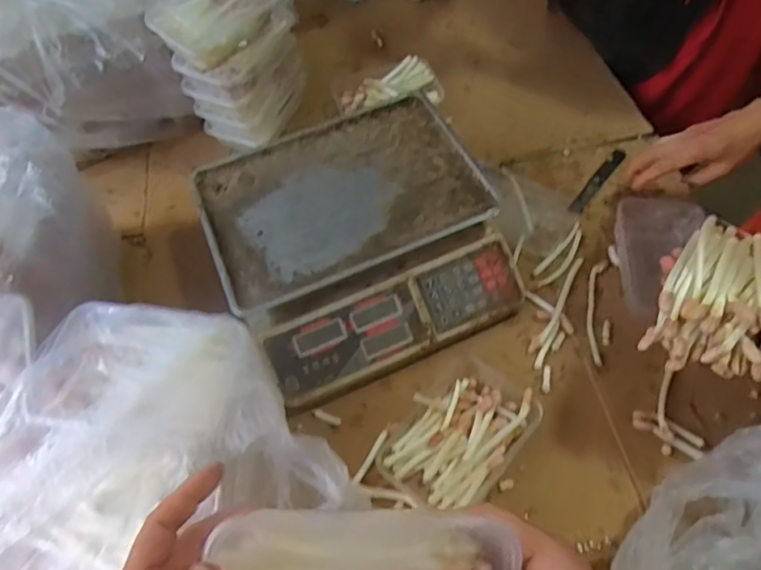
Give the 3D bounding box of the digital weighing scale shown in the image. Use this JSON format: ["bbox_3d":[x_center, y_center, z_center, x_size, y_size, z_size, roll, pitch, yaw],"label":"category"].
[{"bbox_3d":[-0.031,-0.054,0.675,0.330,0.106,0.310,-23,61,-9],"label":"digital weighing scale"}]

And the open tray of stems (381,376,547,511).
[{"bbox_3d":[0.087,0.169,0.589,0.116,0.036,0.166,35,68,22],"label":"open tray of stems"}]

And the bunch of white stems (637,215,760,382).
[{"bbox_3d":[0.316,0.016,0.485,0.106,0.053,0.137,22,79,22],"label":"bunch of white stems"}]

